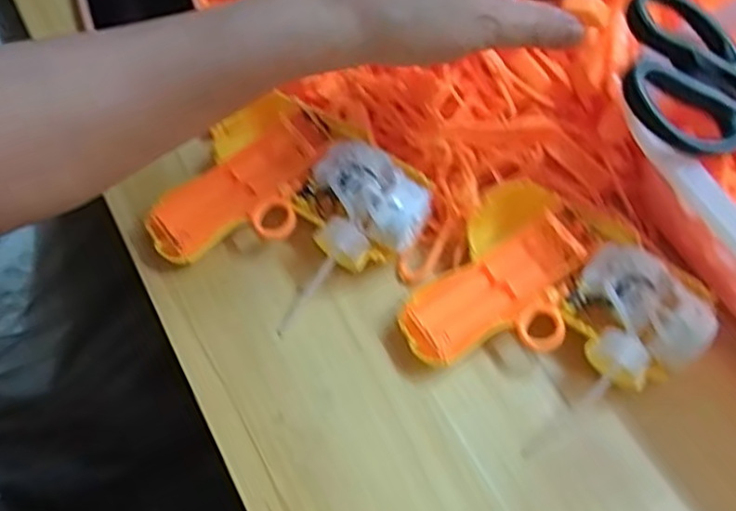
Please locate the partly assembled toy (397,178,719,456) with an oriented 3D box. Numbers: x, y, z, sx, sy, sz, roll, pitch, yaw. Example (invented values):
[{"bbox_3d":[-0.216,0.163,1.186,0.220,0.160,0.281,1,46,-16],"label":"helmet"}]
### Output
[{"bbox_3d":[0.101,0.030,0.366,0.133,0.042,0.120,34,67,16],"label":"partly assembled toy"}]

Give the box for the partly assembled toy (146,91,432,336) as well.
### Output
[{"bbox_3d":[-0.044,-0.027,0.395,0.139,0.040,0.118,28,66,13],"label":"partly assembled toy"}]

